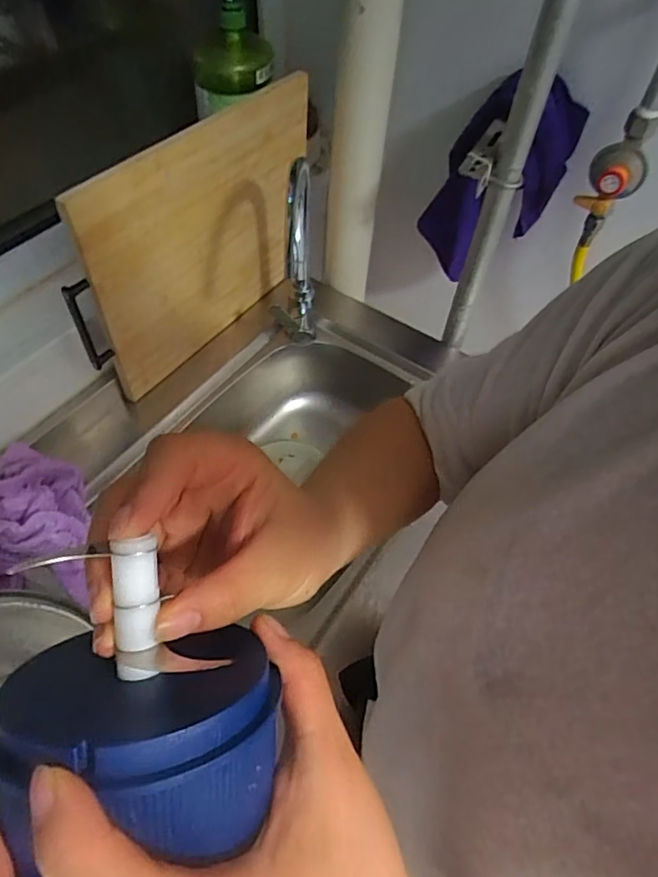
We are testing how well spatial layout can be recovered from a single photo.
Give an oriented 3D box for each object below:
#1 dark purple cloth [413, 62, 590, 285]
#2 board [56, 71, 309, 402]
[{"bbox_3d":[0.226,-0.346,0.755,0.169,0.249,0.068,15,54,7],"label":"dark purple cloth"},{"bbox_3d":[-0.156,-0.263,0.731,0.029,0.293,0.419,31,58,18],"label":"board"}]

